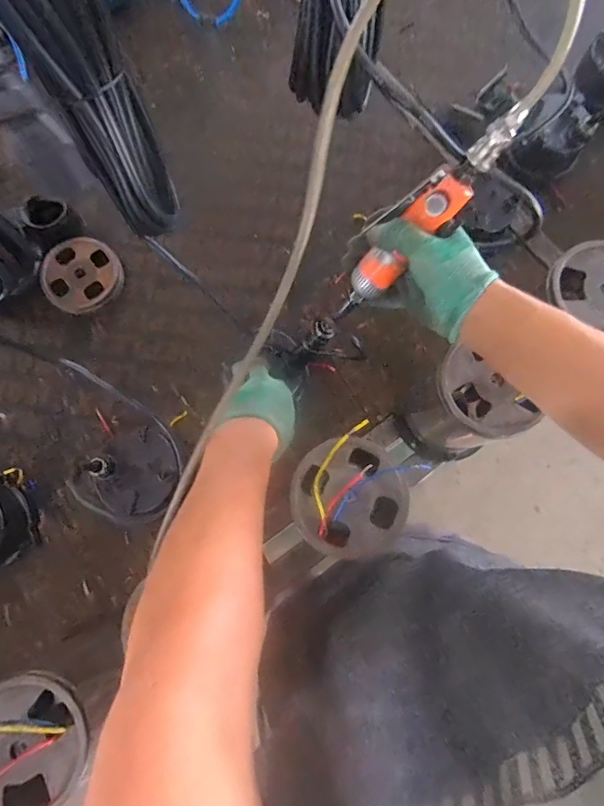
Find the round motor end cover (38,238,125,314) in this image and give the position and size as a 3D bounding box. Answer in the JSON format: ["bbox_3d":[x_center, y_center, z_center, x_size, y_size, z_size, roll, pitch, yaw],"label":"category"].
[{"bbox_3d":[-0.341,-0.199,0.679,0.117,0.020,0.109,0,91,-10],"label":"round motor end cover"}]

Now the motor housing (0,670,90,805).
[{"bbox_3d":[-0.252,0.313,0.388,0.111,0.033,0.113,0,78,0],"label":"motor housing"}]

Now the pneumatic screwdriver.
[{"bbox_3d":[0.101,-0.171,0.412,0.033,0.231,0.053,-24,75,-49],"label":"pneumatic screwdriver"}]

